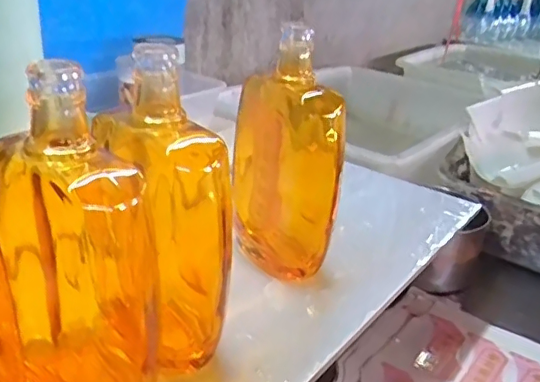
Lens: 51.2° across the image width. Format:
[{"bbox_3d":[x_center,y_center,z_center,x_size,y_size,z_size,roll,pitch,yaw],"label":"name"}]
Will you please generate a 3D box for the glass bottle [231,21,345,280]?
[{"bbox_3d":[0.016,-0.017,0.449,0.079,0.189,0.076,2,26,-13],"label":"glass bottle"}]

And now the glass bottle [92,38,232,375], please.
[{"bbox_3d":[-0.054,0.022,0.343,0.073,0.200,0.052,26,31,33],"label":"glass bottle"}]

